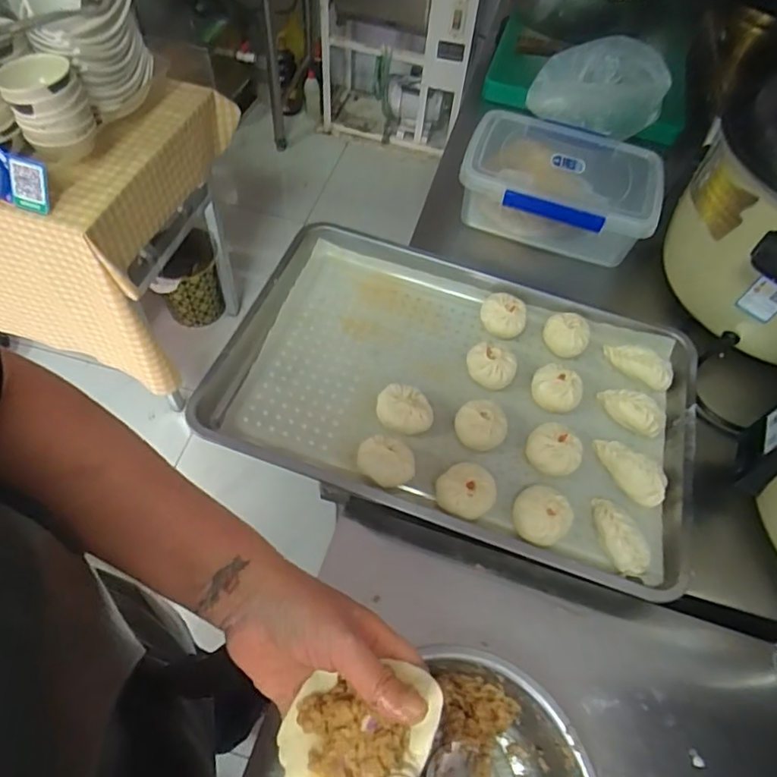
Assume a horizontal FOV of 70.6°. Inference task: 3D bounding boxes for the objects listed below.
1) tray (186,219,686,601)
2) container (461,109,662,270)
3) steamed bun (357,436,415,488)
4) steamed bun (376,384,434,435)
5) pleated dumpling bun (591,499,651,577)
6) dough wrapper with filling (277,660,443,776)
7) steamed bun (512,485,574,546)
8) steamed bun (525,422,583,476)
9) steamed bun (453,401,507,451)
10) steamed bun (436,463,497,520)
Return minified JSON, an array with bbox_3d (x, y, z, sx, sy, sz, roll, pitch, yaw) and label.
[{"bbox_3d":[0.094,-0.003,0.724,0.594,0.058,0.397,18,58,6],"label":"tray"},{"bbox_3d":[0.277,-0.326,0.910,0.306,0.102,0.214,16,58,5],"label":"container"},{"bbox_3d":[-0.003,0.088,0.641,0.066,0.048,0.059,3,57,-3],"label":"steamed bun"},{"bbox_3d":[0.020,0.028,0.684,0.070,0.043,0.059,8,56,0],"label":"steamed bun"},{"bbox_3d":[0.259,0.164,0.620,0.045,0.036,0.093,-17,60,-16],"label":"pleated dumpling bun"},{"bbox_3d":[-0.015,0.209,0.330,0.099,0.025,0.069,-5,55,-9],"label":"dough wrapper with filling"},{"bbox_3d":[0.171,0.147,0.621,0.061,0.040,0.061,2,57,-3],"label":"steamed bun"},{"bbox_3d":[0.205,0.073,0.676,0.066,0.039,0.073,37,62,18],"label":"steamed bun"},{"bbox_3d":[0.115,0.045,0.680,0.064,0.038,0.063,25,58,11],"label":"steamed bun"},{"bbox_3d":[0.088,0.121,0.635,0.064,0.038,0.062,2,57,-3],"label":"steamed bun"}]

